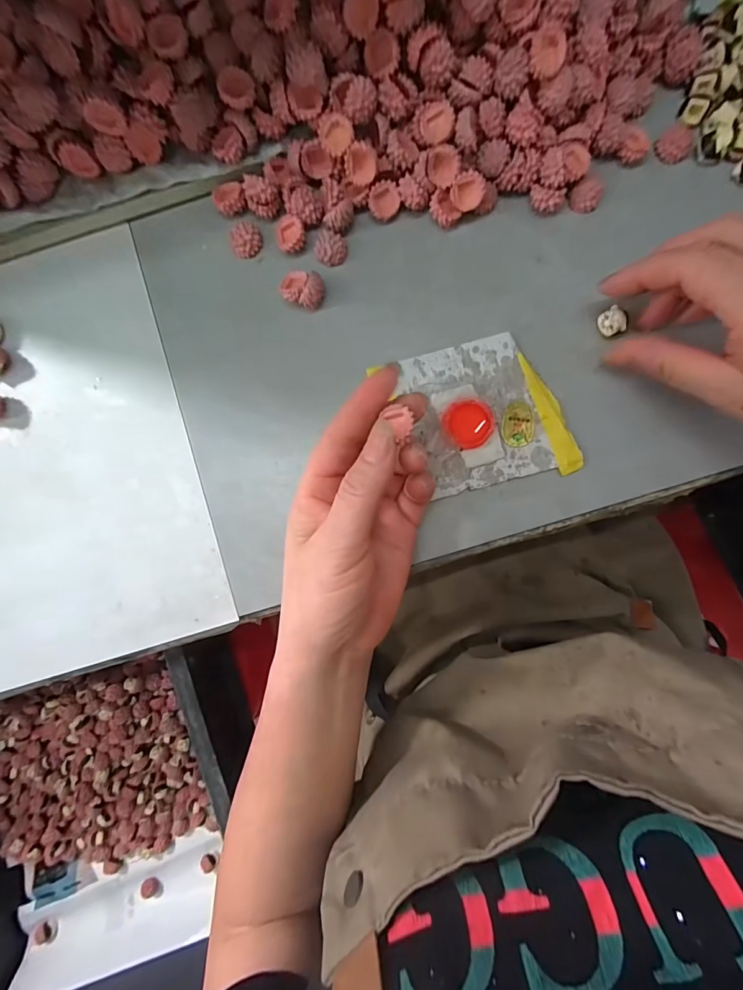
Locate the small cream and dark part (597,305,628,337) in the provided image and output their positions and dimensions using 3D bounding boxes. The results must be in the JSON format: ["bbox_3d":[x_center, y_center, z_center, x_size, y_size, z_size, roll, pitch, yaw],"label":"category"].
[{"bbox_3d":[0.145,-0.104,0.242,0.013,0.012,0.015,-37,87,0],"label":"small cream and dark part"}]

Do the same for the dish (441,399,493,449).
[{"bbox_3d":[0.060,-0.044,0.246,0.030,0.005,0.029,0,87,1],"label":"dish"}]

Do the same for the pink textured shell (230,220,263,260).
[{"bbox_3d":[-0.080,-0.161,0.255,0.020,0.011,0.016,-37,87,-1],"label":"pink textured shell"}]

